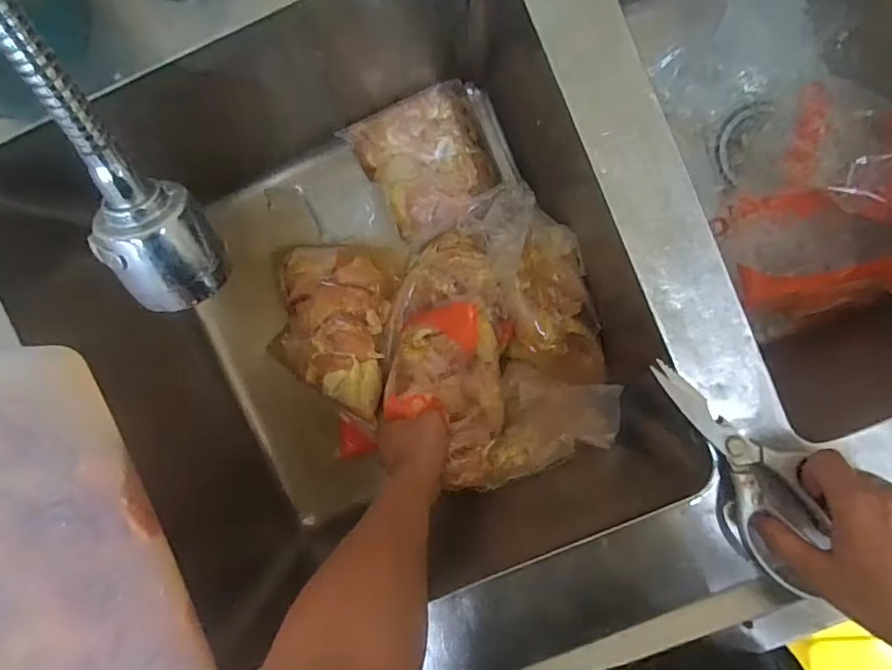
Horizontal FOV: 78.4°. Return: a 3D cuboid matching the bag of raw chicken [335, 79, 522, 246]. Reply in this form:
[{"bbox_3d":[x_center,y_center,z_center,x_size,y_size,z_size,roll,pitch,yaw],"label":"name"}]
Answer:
[{"bbox_3d":[-0.009,-0.216,0.673,0.171,0.056,0.160,-28,93,4],"label":"bag of raw chicken"}]

